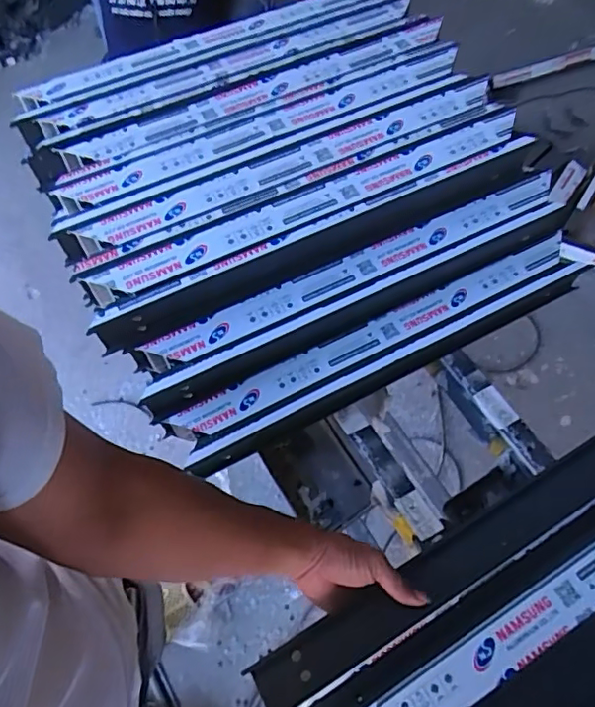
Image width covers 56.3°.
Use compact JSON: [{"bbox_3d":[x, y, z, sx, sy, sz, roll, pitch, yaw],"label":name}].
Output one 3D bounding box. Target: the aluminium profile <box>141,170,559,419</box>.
[{"bbox_3d":[0.079,-0.084,0.698,0.571,0.067,0.079,-24,63,-13],"label":"aluminium profile"}]

